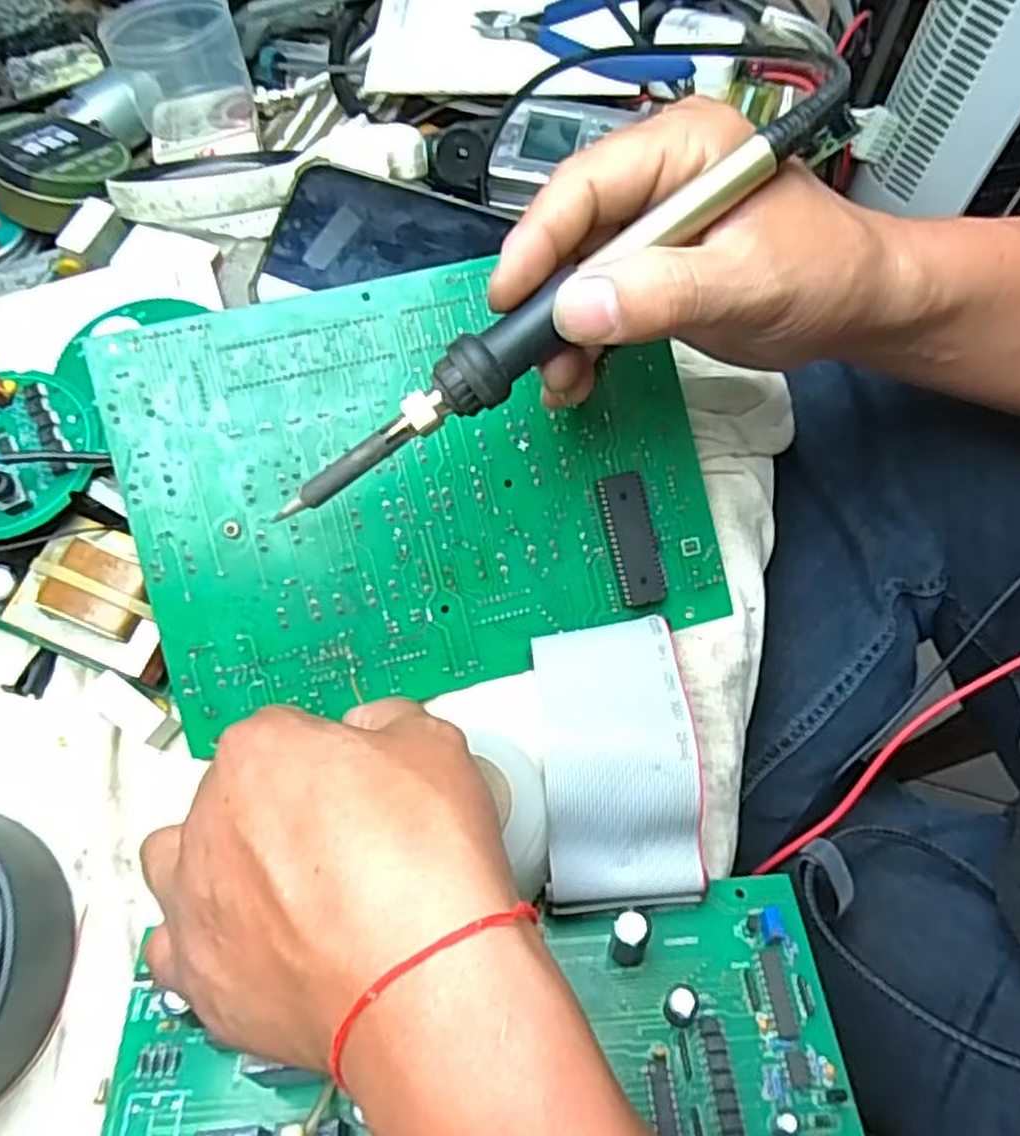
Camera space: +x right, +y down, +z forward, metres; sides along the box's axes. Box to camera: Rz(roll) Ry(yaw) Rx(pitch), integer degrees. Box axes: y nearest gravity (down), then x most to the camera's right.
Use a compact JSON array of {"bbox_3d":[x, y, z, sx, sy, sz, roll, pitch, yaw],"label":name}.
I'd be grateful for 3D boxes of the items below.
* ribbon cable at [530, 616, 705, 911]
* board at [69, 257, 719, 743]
[{"bbox_3d":[0.036,0.065,0.280,0.050,0.031,0.094,-4,65,-2],"label":"ribbon cable"},{"bbox_3d":[-0.032,-0.033,0.307,0.214,0.011,0.156,-14,92,-7],"label":"board"}]

